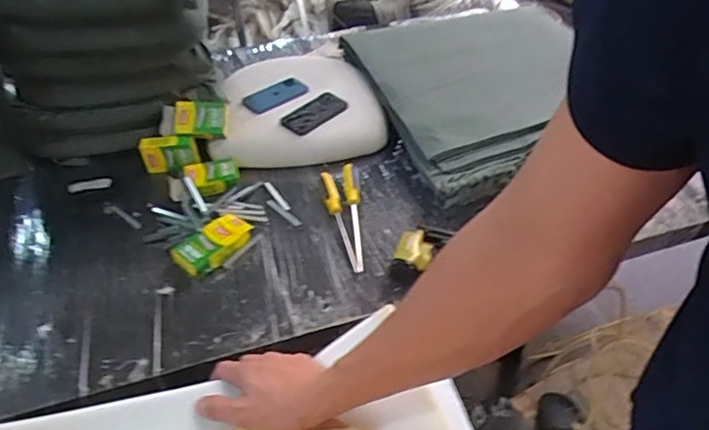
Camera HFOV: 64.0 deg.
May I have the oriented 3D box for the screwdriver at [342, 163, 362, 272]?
[{"bbox_3d":[0.000,-0.007,1.159,0.033,0.027,0.271,-5,44,-3],"label":"screwdriver"}]

